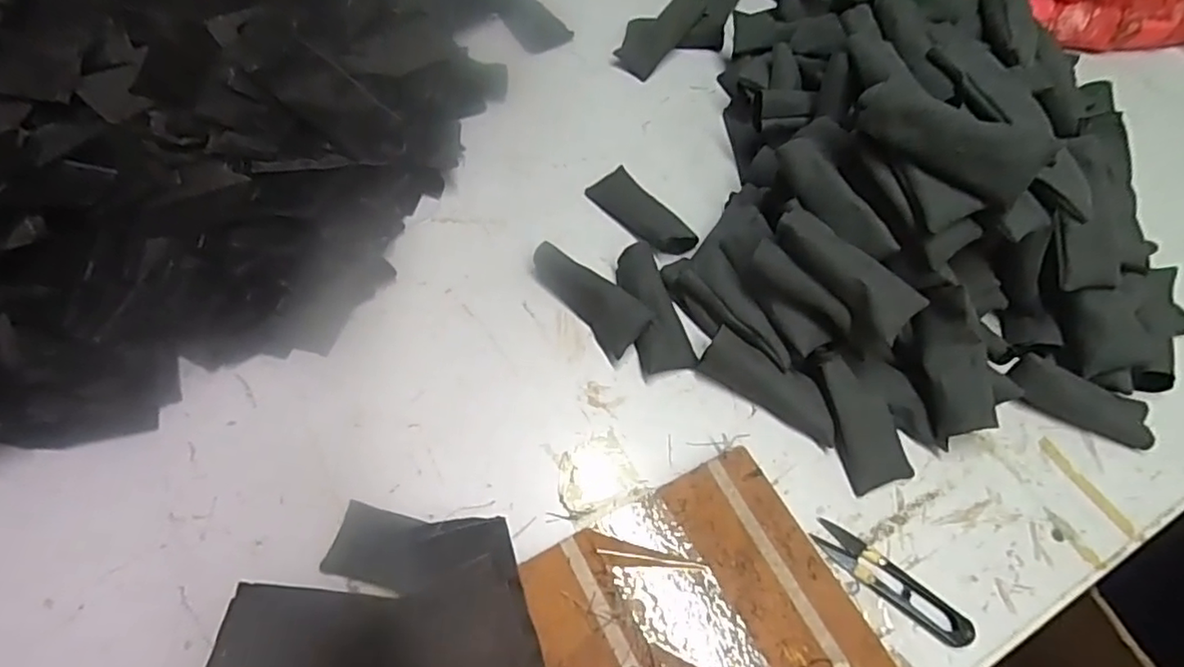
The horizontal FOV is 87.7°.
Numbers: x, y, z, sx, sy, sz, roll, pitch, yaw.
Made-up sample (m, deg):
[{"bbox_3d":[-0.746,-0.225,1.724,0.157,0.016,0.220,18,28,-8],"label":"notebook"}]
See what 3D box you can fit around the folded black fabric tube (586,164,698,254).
[{"bbox_3d":[0.042,-0.104,0.523,0.036,0.019,0.105,-33,65,-19],"label":"folded black fabric tube"}]

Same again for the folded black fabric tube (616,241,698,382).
[{"bbox_3d":[0.044,-0.020,0.469,0.038,0.024,0.103,-13,61,-9],"label":"folded black fabric tube"}]

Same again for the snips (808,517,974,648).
[{"bbox_3d":[0.186,0.154,0.382,0.101,0.005,0.023,38,66,19],"label":"snips"}]

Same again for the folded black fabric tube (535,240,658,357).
[{"bbox_3d":[-0.003,-0.030,0.471,0.039,0.031,0.104,-39,68,-21],"label":"folded black fabric tube"}]

